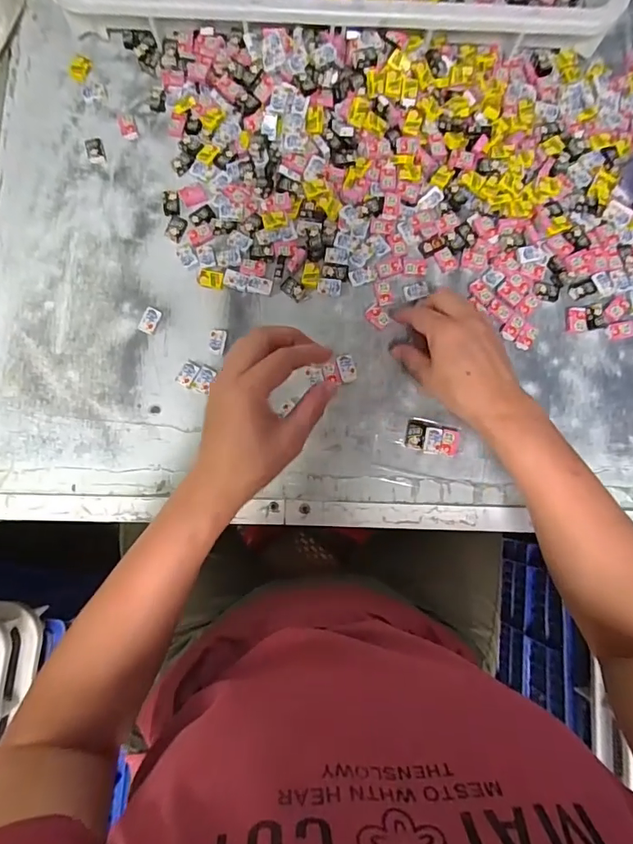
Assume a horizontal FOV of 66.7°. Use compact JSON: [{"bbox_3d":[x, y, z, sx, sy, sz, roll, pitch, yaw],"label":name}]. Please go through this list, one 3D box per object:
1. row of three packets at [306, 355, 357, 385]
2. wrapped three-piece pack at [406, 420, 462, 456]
[{"bbox_3d":[0.016,-0.052,0.498,0.050,0.007,0.028,-11,82,-3],"label":"row of three packets"},{"bbox_3d":[0.120,0.016,0.496,0.055,0.011,0.033,12,81,0],"label":"wrapped three-piece pack"}]

